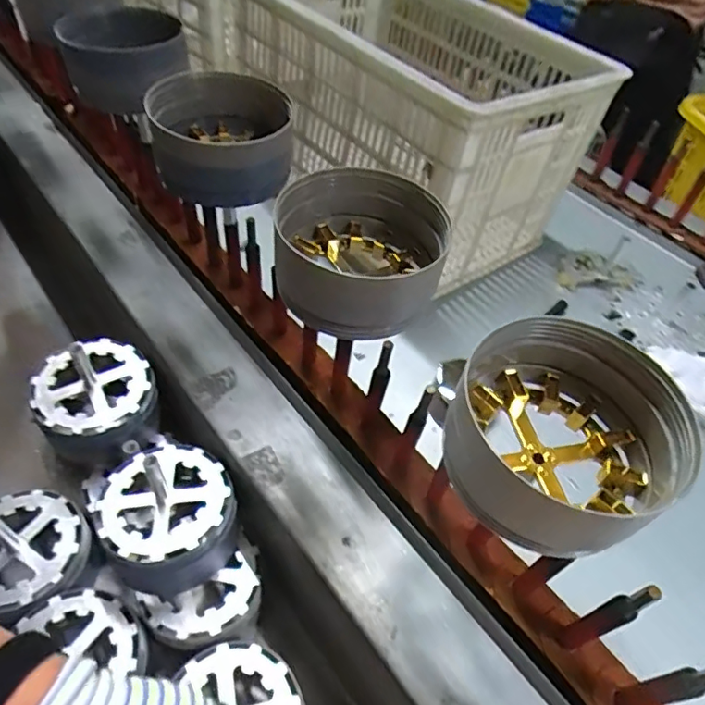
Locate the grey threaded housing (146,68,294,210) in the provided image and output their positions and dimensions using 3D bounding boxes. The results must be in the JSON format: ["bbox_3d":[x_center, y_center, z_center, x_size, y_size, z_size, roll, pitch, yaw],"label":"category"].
[{"bbox_3d":[-0.128,-0.212,0.530,0.131,0.069,0.127,-2,51,-9],"label":"grey threaded housing"}]

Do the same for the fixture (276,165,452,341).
[{"bbox_3d":[-0.005,-0.084,0.437,0.112,0.073,0.115,-2,51,-10],"label":"fixture"}]

